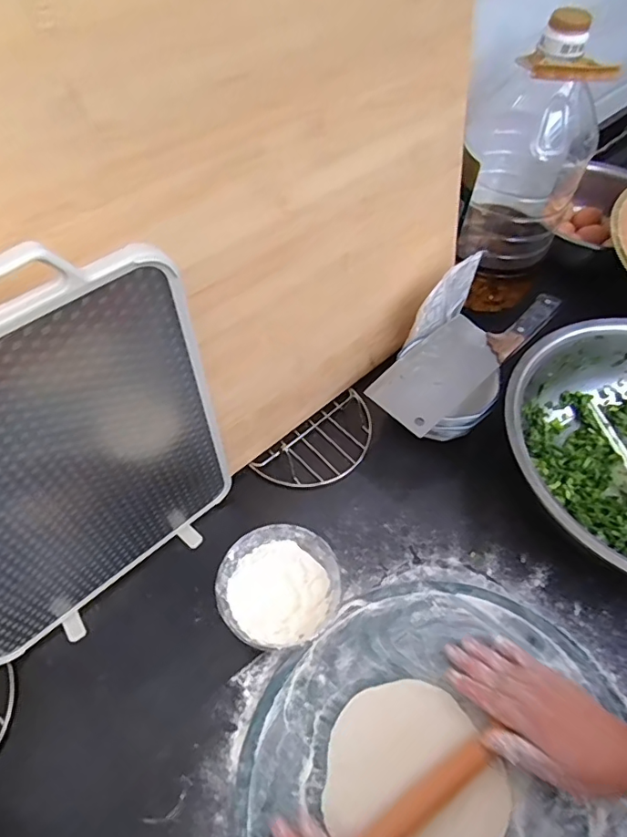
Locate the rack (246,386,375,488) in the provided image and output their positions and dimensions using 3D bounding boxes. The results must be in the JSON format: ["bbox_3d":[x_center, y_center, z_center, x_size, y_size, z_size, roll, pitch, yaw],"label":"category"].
[{"bbox_3d":[0.015,0.035,0.651,0.172,0.014,0.091,-39,64,-24],"label":"rack"}]

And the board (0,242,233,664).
[{"bbox_3d":[-0.196,0.057,0.403,0.279,0.385,0.011,-37,64,-23],"label":"board"}]

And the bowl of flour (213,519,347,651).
[{"bbox_3d":[-0.033,0.174,0.527,0.118,0.049,0.117,0,56,-1],"label":"bowl of flour"}]

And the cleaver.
[{"bbox_3d":[0.183,-0.085,0.627,0.269,0.026,0.090,-37,63,-23],"label":"cleaver"}]

